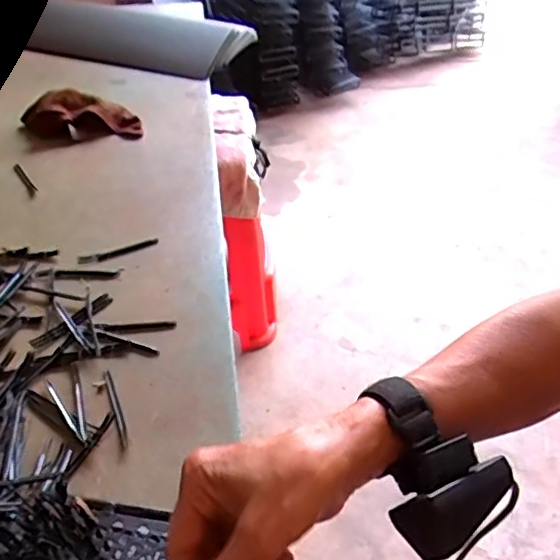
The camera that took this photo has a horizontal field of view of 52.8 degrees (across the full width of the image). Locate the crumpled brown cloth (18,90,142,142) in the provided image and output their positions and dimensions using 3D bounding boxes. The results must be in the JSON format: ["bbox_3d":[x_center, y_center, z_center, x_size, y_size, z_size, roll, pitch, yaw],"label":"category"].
[{"bbox_3d":[-0.309,-0.255,0.873,0.184,0.054,0.078,-4,44,-3],"label":"crumpled brown cloth"}]

